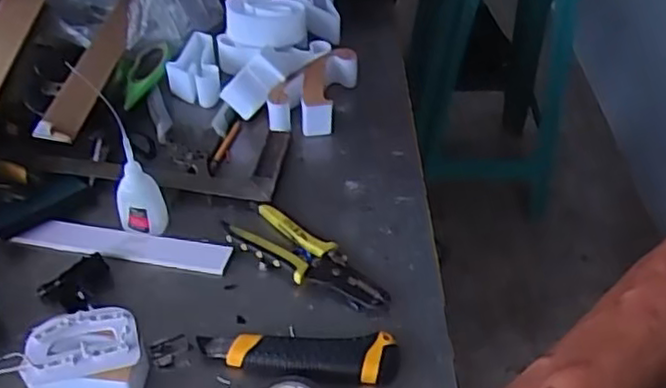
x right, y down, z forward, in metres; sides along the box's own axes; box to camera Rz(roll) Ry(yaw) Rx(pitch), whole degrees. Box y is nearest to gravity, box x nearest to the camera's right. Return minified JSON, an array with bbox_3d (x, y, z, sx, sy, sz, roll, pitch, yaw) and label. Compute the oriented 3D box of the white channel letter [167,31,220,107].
[{"bbox_3d":[-0.168,-0.148,0.818,0.058,0.042,0.098,-9,45,-10],"label":"white channel letter"}]

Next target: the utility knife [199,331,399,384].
[{"bbox_3d":[-0.028,0.131,0.558,0.159,0.020,0.038,2,45,2],"label":"utility knife"}]

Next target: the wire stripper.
[{"bbox_3d":[-0.022,0.059,0.628,0.158,0.021,0.054,27,50,24],"label":"wire stripper"}]

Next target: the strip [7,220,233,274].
[{"bbox_3d":[-0.196,0.047,0.642,0.198,0.008,0.032,8,62,4],"label":"strip"}]

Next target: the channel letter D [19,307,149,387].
[{"bbox_3d":[-0.190,0.130,0.534,0.084,0.053,0.057,0,45,-1],"label":"channel letter D"}]

